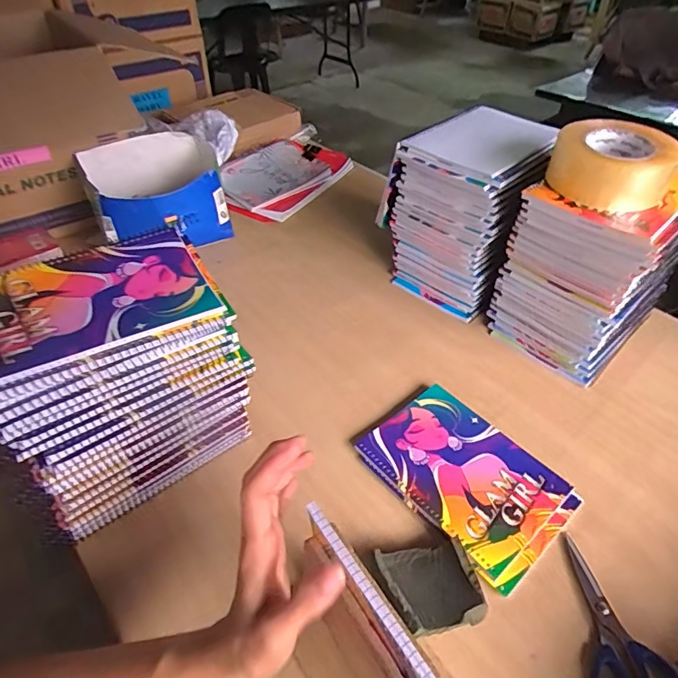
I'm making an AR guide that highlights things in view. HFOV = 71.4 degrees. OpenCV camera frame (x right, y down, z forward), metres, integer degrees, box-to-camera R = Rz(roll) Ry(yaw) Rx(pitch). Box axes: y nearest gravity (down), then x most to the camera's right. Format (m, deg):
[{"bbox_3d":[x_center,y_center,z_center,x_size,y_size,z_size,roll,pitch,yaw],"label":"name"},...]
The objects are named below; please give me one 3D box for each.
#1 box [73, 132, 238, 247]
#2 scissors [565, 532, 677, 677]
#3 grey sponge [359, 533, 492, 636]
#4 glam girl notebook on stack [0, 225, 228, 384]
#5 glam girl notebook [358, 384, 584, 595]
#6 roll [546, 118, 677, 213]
[{"bbox_3d":[-0.324,-0.258,0.857,0.221,0.135,0.236,-16,46,-16],"label":"box"},{"bbox_3d":[0.243,0.263,0.418,0.078,0.007,0.169,-3,42,-6],"label":"scissors"},{"bbox_3d":[0.079,0.225,0.428,0.092,0.039,0.072,-11,44,-14],"label":"grey sponge"},{"bbox_3d":[-0.223,-0.039,0.424,0.194,0.012,0.149,-21,47,-23],"label":"glam girl notebook on stack"},{"bbox_3d":[0.142,0.150,0.531,0.149,0.012,0.211,-28,50,-30],"label":"glam girl notebook"},{"bbox_3d":[0.315,-0.199,0.550,0.128,0.066,0.123,0,44,0],"label":"roll"}]

